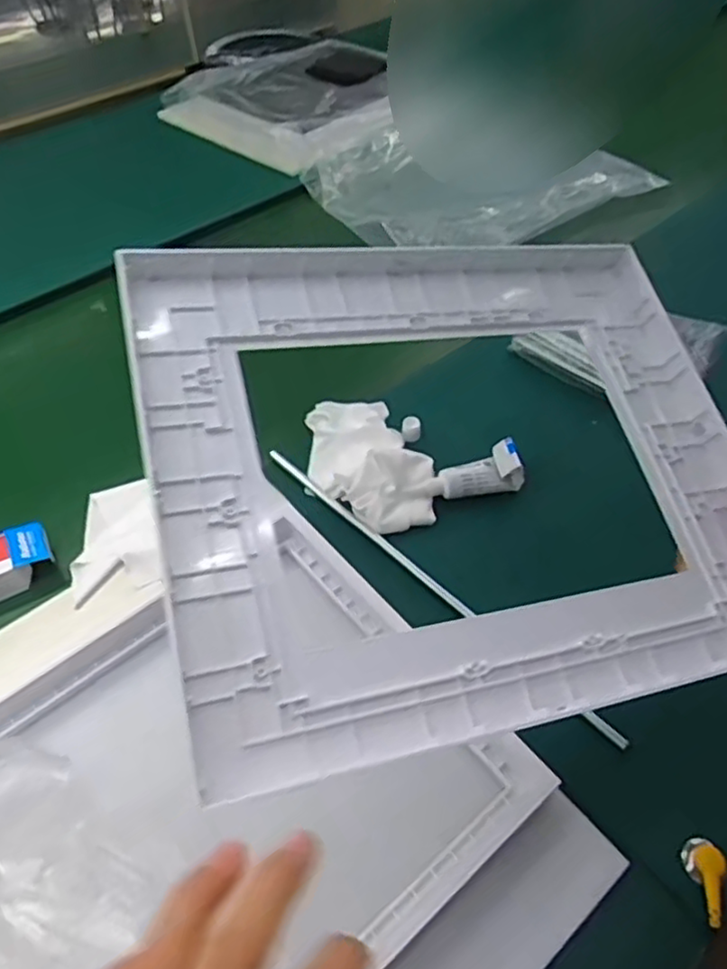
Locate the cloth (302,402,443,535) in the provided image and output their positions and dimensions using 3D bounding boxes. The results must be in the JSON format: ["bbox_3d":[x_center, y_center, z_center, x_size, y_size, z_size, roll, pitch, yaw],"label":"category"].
[{"bbox_3d":[-0.003,-0.025,0.584,0.099,0.036,0.161,-22,53,-15],"label":"cloth"}]

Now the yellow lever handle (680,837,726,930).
[{"bbox_3d":[0.198,0.226,0.387,0.019,0.017,0.045,-4,50,0],"label":"yellow lever handle"}]

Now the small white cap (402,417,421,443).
[{"bbox_3d":[0.043,-0.049,0.607,0.017,0.020,0.013,3,51,5],"label":"small white cap"}]

